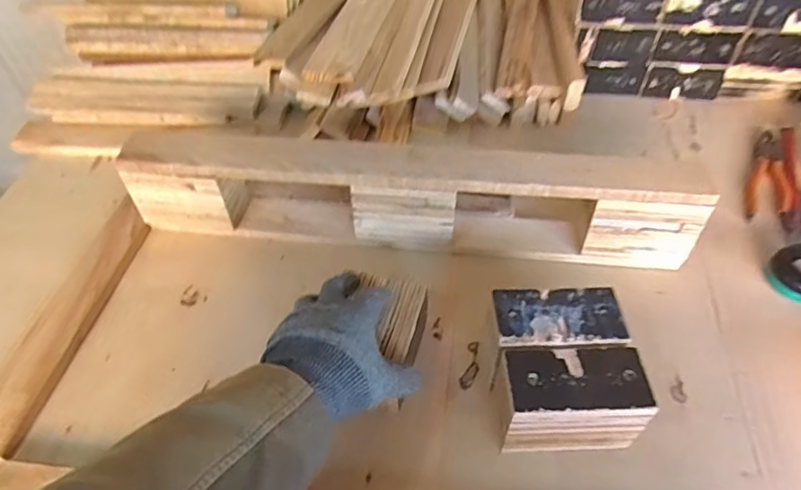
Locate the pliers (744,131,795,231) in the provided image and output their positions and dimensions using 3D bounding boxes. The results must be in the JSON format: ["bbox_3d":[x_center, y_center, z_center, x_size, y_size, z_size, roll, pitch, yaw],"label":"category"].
[{"bbox_3d":[0.507,-0.096,0.740,0.055,0.017,0.191,17,51,16],"label":"pliers"}]

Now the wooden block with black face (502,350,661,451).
[{"bbox_3d":[0.151,0.142,0.489,0.122,0.084,0.060,-2,48,0],"label":"wooden block with black face"}]

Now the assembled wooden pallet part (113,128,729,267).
[{"bbox_3d":[0.007,-0.065,0.645,0.651,0.125,0.093,4,48,5],"label":"assembled wooden pallet part"}]

